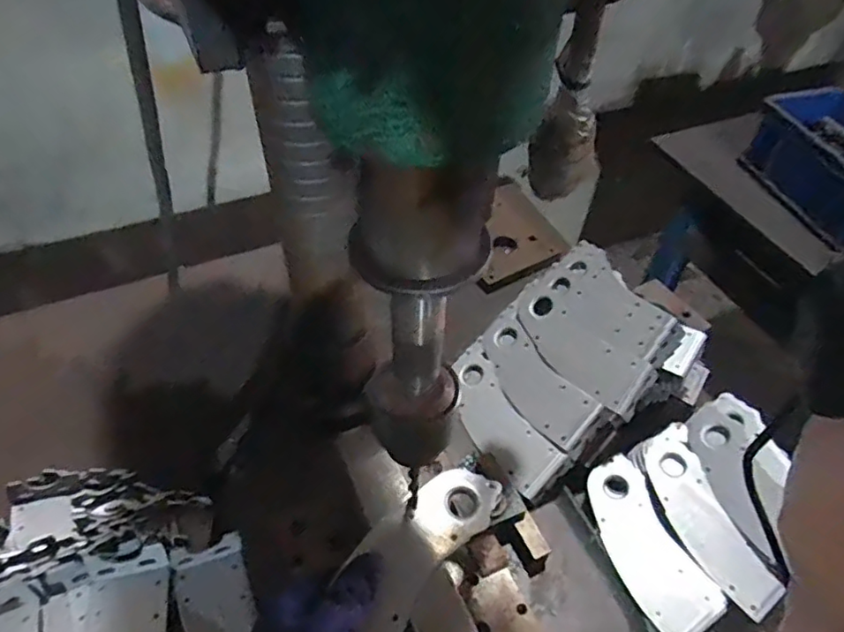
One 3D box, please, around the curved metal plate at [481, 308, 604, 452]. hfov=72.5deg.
[{"bbox_3d":[0.122,0.067,0.645,0.067,0.005,0.177,-37,49,0],"label":"curved metal plate"}]

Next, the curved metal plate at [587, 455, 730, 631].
[{"bbox_3d":[0.225,0.228,0.581,0.074,0.007,0.174,-21,50,-7],"label":"curved metal plate"}]

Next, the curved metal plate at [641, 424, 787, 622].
[{"bbox_3d":[0.287,0.205,0.591,0.064,0.018,0.189,-11,52,-12],"label":"curved metal plate"}]

